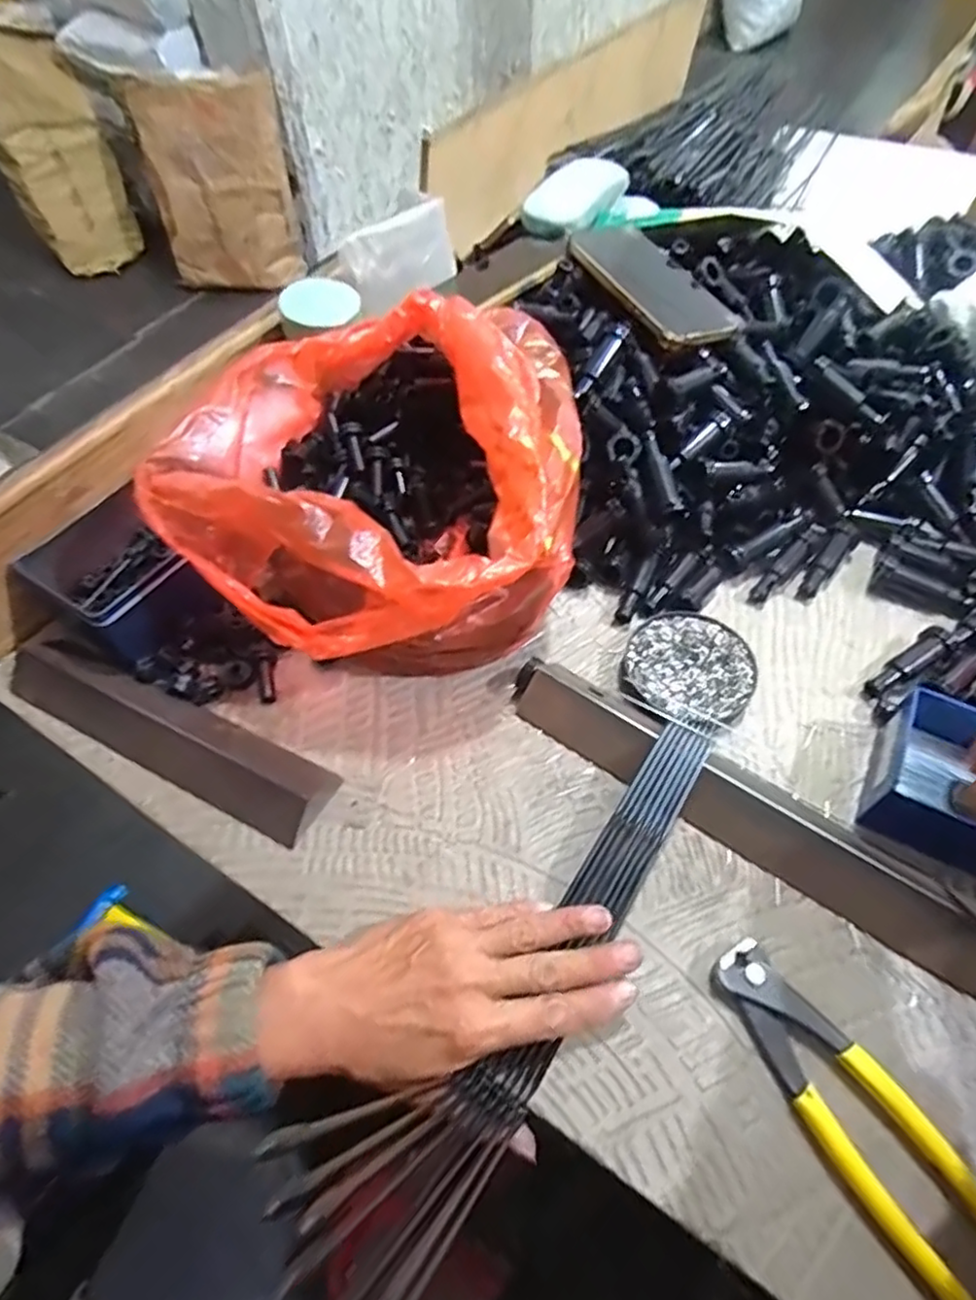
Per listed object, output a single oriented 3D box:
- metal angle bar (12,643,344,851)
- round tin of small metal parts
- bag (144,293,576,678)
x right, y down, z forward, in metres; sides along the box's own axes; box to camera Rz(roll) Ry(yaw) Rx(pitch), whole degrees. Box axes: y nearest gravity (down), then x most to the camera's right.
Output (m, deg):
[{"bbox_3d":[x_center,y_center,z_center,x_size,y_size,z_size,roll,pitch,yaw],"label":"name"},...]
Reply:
[{"bbox_3d":[-0.202,0.049,0.401,0.227,0.023,0.048,21,59,17],"label":"metal angle bar"},{"bbox_3d":[0.132,0.012,0.427,0.082,0.016,0.079,-2,56,2],"label":"round tin of small metal parts"},{"bbox_3d":[-0.067,-0.116,0.447,0.250,0.135,0.285,4,56,6],"label":"bag"}]

